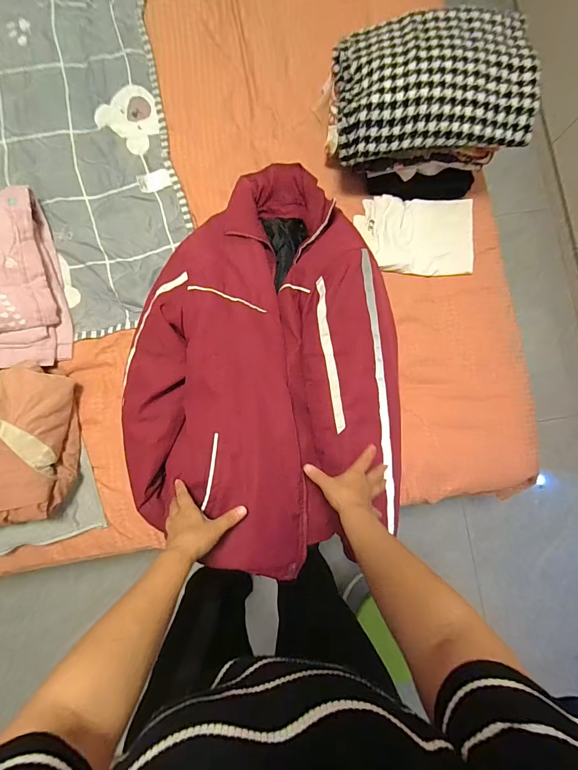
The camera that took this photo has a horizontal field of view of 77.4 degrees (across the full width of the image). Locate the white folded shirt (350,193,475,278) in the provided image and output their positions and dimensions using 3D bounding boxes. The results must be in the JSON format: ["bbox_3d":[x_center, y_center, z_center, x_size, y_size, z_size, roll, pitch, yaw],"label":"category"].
[{"bbox_3d":[0.291,-0.342,0.816,0.261,0.033,0.180,-1,83,-3],"label":"white folded shirt"}]

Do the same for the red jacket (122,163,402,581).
[{"bbox_3d":[-0.030,-0.067,0.680,0.489,0.112,0.751,3,83,-2],"label":"red jacket"}]

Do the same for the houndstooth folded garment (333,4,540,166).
[{"bbox_3d":[0.277,-0.577,0.689,0.366,0.091,0.261,-5,83,-3],"label":"houndstooth folded garment"}]

